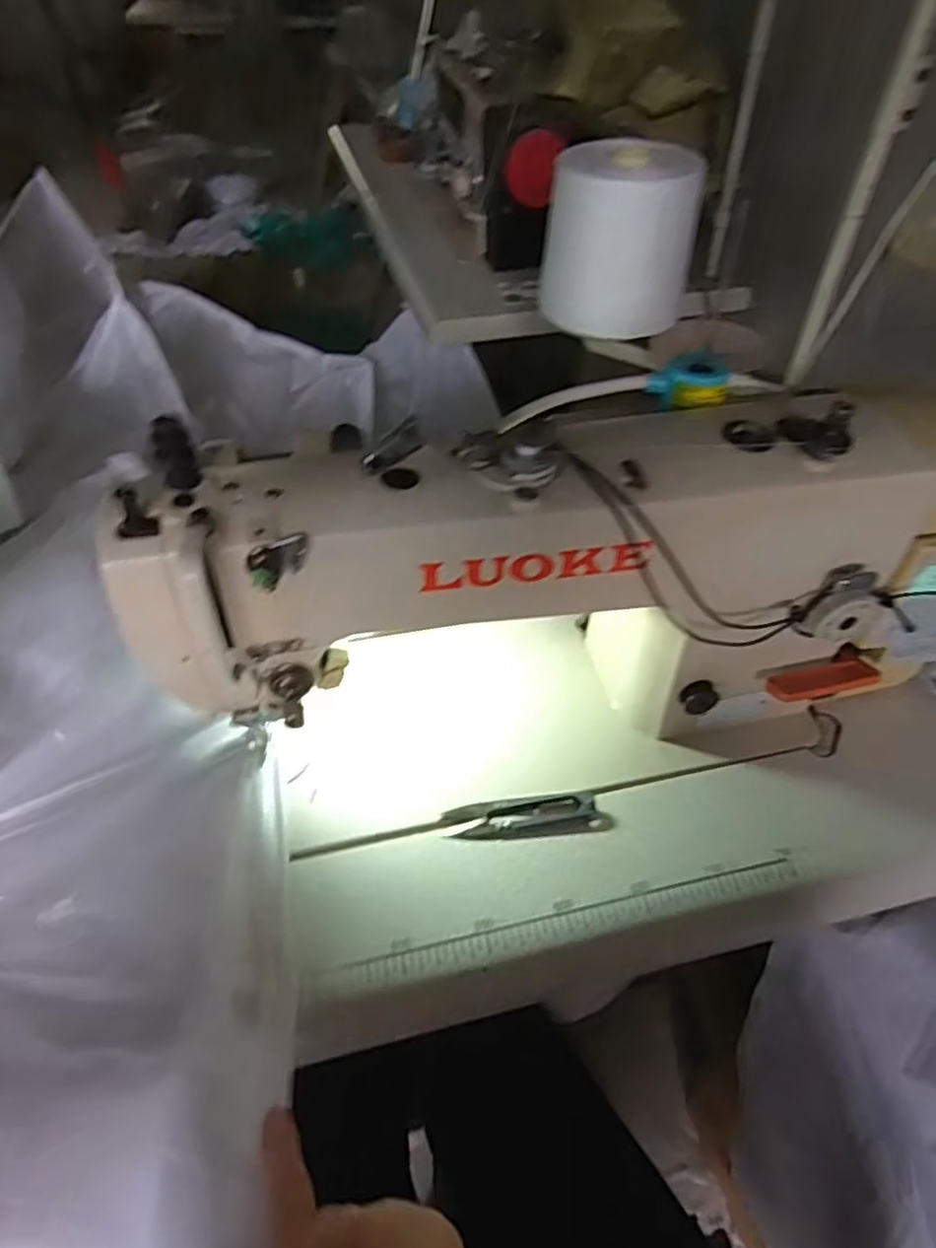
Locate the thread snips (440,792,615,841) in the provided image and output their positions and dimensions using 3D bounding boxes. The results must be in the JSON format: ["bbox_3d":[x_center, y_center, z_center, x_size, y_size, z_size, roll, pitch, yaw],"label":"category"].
[{"bbox_3d":[0.041,0.128,0.466,0.109,0.009,0.025,-3,47,-4],"label":"thread snips"}]

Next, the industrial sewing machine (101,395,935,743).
[{"bbox_3d":[0.103,-0.026,0.461,0.572,0.242,0.151,-7,47,-8],"label":"industrial sewing machine"}]

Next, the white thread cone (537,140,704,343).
[{"bbox_3d":[0.162,-0.423,0.767,0.151,0.166,0.132,7,47,5],"label":"white thread cone"}]

